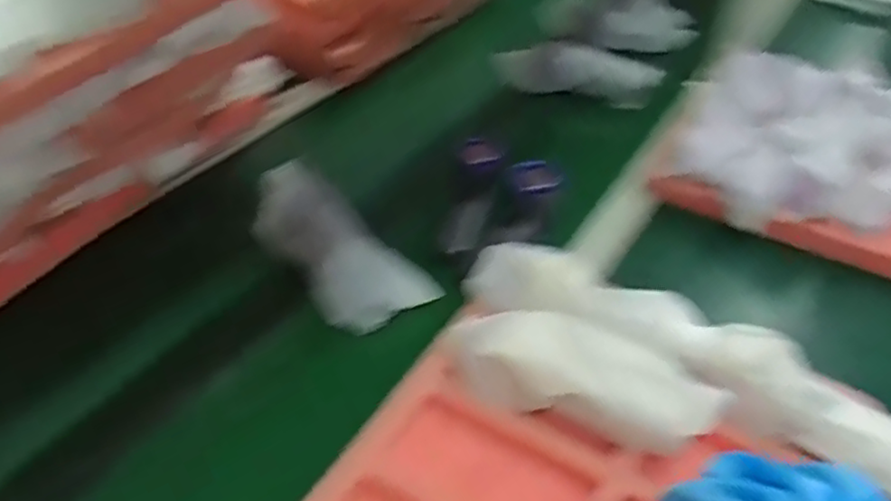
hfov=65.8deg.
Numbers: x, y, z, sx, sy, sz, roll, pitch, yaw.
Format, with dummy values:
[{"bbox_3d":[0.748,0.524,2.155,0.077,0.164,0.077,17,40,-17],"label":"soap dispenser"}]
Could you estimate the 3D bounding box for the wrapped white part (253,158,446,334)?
[{"bbox_3d":[-0.104,-0.005,0.630,0.192,0.058,0.082,34,49,30],"label":"wrapped white part"}]

